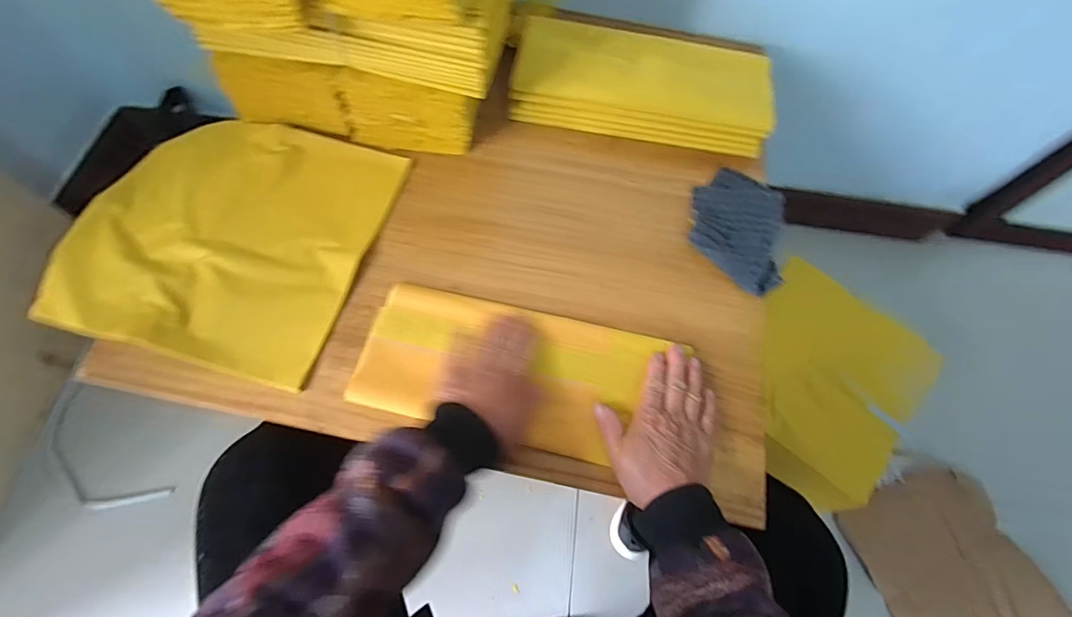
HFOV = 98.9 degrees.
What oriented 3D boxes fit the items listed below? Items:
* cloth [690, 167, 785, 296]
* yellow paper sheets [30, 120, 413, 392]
[{"bbox_3d":[0.235,-0.097,0.534,0.103,0.022,0.171,15,67,4],"label":"cloth"},{"bbox_3d":[-0.340,-0.089,0.511,0.307,0.013,0.291,15,67,4],"label":"yellow paper sheets"}]

